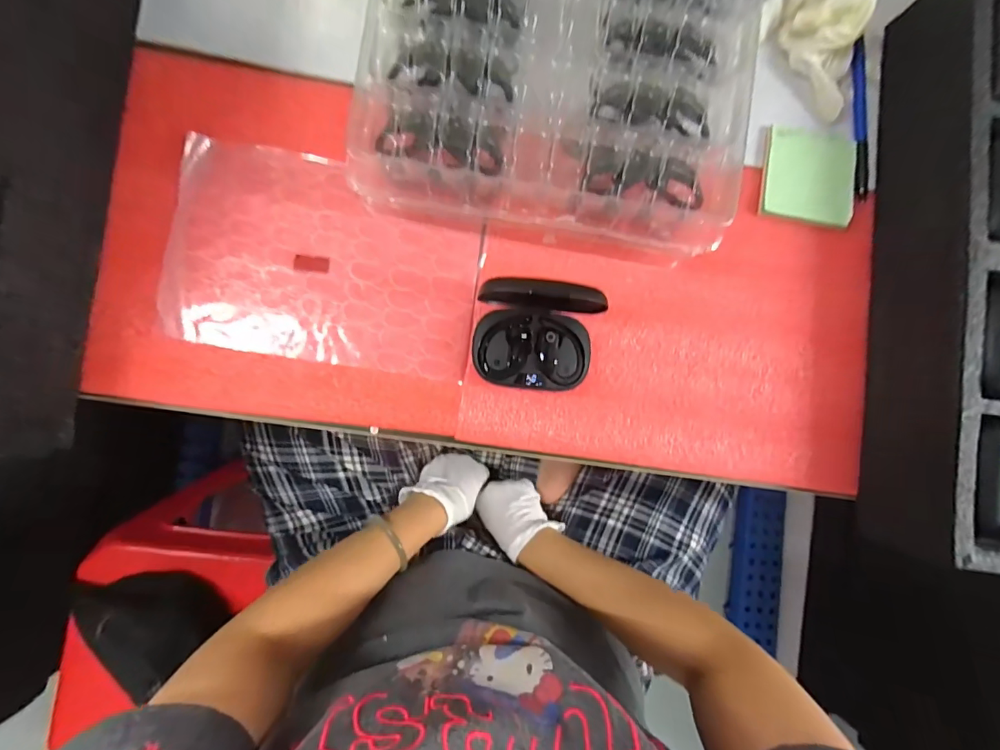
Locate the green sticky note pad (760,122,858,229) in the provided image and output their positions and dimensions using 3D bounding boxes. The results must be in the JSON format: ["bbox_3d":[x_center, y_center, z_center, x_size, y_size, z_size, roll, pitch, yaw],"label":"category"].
[{"bbox_3d":[0.259,-0.166,0.386,0.079,0.007,0.081,10,87,-5],"label":"green sticky note pad"}]

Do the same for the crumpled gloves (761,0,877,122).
[{"bbox_3d":[0.254,-0.299,0.373,0.084,0.036,0.166,1,88,-5],"label":"crumpled gloves"}]

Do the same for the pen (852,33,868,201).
[{"bbox_3d":[0.307,-0.216,0.393,0.012,0.013,0.131,-3,88,-5],"label":"pen"}]

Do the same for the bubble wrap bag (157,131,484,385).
[{"bbox_3d":[-0.131,-0.087,0.354,0.226,0.004,0.152,9,87,-5],"label":"bubble wrap bag"}]

